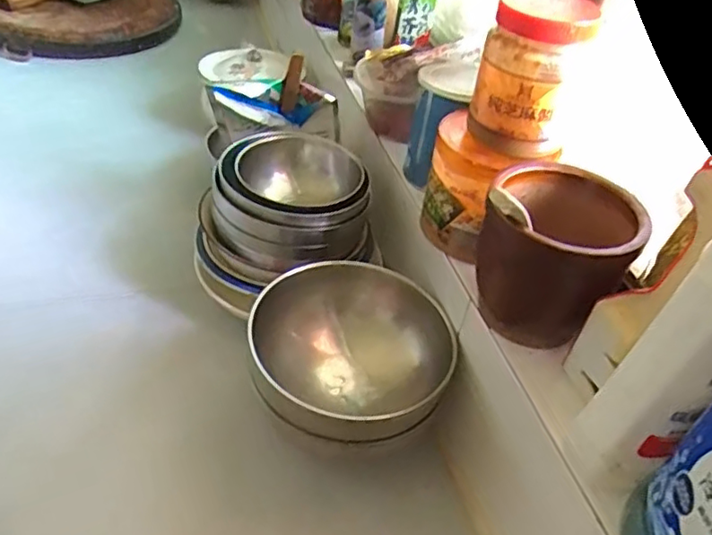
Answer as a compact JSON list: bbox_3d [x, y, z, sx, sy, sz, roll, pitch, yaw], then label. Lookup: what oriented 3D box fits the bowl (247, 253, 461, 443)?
[{"bbox_3d":[-0.006,0.075,0.522,0.162,0.077,0.165,-3,42,-14],"label":"bowl"}]

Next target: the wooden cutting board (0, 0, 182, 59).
[{"bbox_3d":[-0.520,-0.471,1.122,0.352,0.055,0.334,17,42,10],"label":"wooden cutting board"}]

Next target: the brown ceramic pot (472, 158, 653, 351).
[{"bbox_3d":[0.139,-0.011,0.440,0.104,0.116,0.100,24,43,17],"label":"brown ceramic pot"}]

